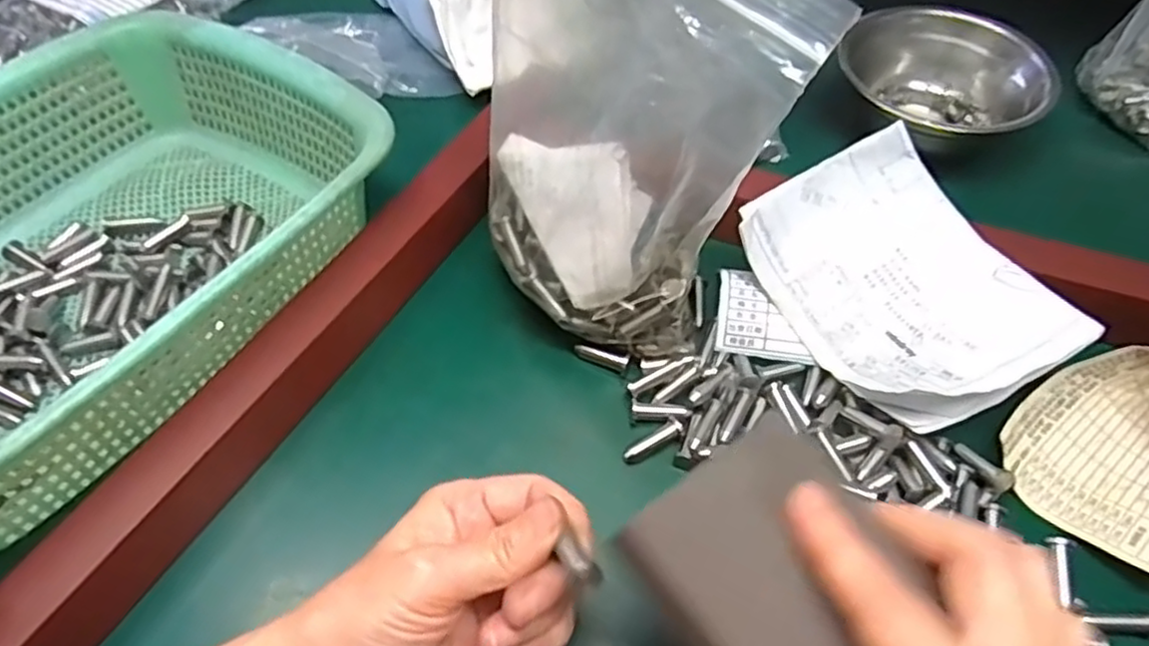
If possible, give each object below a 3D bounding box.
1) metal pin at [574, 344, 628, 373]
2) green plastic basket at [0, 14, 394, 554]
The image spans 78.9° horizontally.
[{"bbox_3d":[0.013,0.018,0.358,0.028,0.009,0.005,23,58,14],"label":"metal pin"},{"bbox_3d":[-0.249,-0.037,0.338,0.217,0.080,0.286,27,59,16],"label":"green plastic basket"}]

